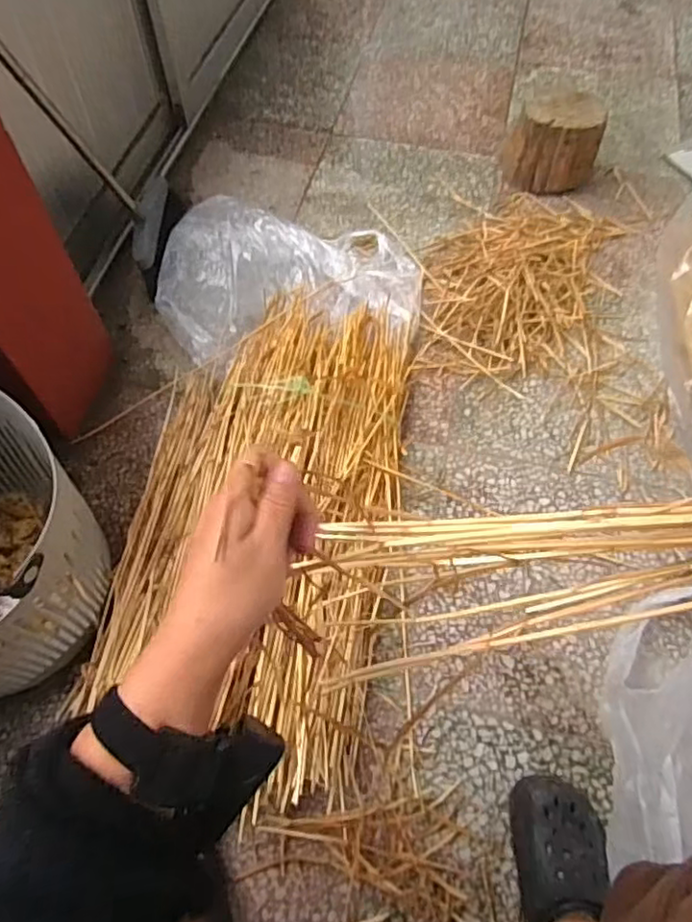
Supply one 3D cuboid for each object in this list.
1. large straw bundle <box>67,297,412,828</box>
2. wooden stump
[{"bbox_3d":[-0.108,0.046,0.915,0.371,0.106,0.773,7,61,3],"label":"large straw bundle"},{"bbox_3d":[0.432,-0.671,1.304,0.172,0.162,0.141,-4,60,-3],"label":"wooden stump"}]

